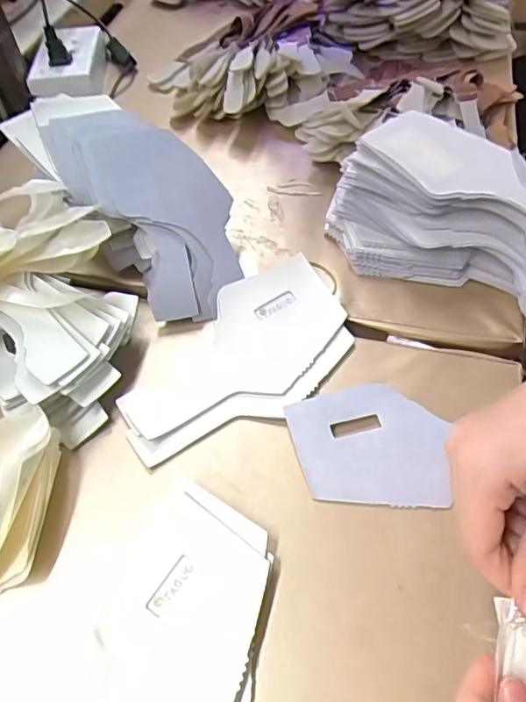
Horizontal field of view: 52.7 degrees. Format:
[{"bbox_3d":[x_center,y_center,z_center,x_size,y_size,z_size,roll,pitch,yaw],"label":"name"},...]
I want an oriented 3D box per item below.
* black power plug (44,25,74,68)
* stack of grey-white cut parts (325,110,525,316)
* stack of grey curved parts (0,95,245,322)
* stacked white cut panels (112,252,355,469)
[{"bbox_3d":[-0.232,-0.341,0.594,0.025,0.036,0.021,-19,55,-9],"label":"black power plug"},{"bbox_3d":[0.156,-0.114,0.428,0.202,0.086,0.113,20,58,17],"label":"stack of grey-white cut parts"},{"bbox_3d":[-0.109,-0.144,0.454,0.112,0.045,0.261,-37,77,-20],"label":"stack of grey curved parts"},{"bbox_3d":[-0.012,0.007,0.394,0.102,0.017,0.191,32,62,24],"label":"stacked white cut panels"}]

